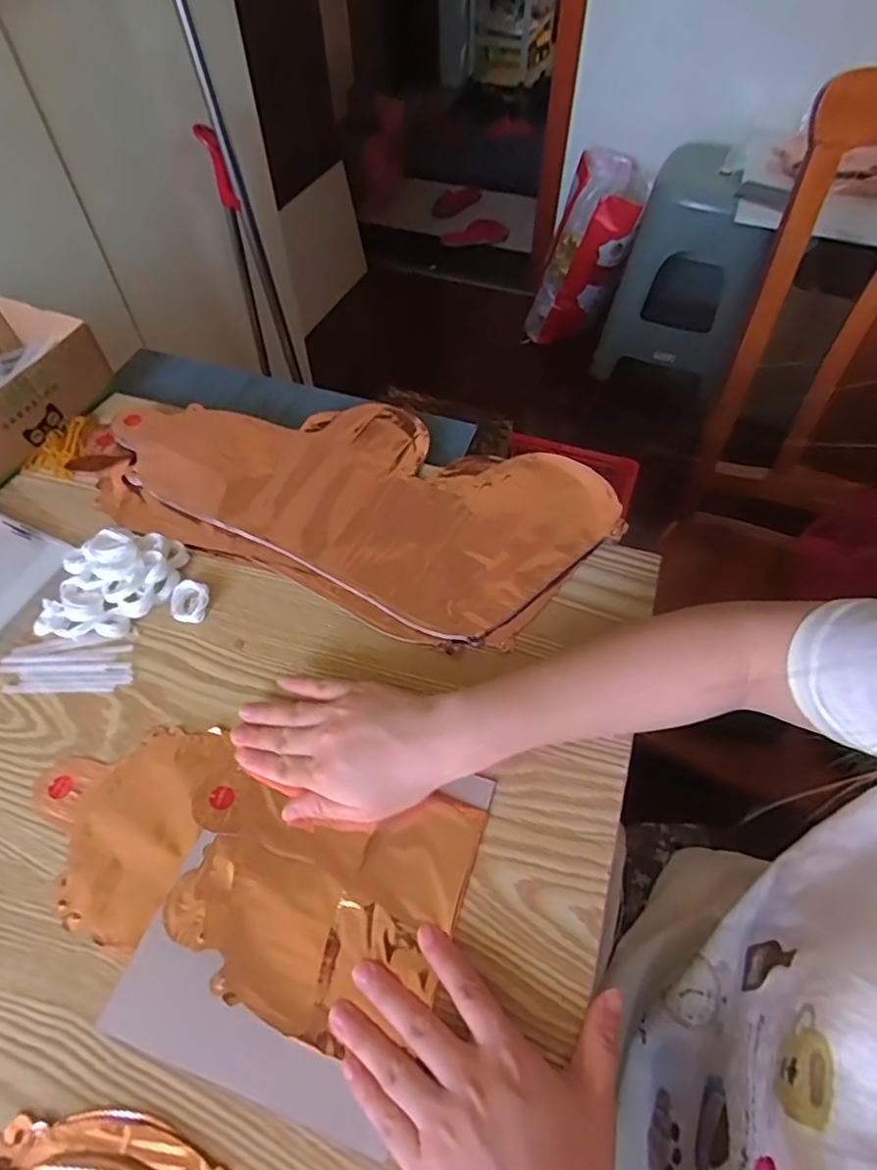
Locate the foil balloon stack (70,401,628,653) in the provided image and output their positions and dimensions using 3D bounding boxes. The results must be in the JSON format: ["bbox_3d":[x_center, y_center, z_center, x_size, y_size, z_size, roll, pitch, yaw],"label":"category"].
[{"bbox_3d":[-0.079,-0.084,0.529,0.428,0.017,0.211,20,59,13],"label":"foil balloon stack"}]

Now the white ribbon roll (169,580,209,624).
[{"bbox_3d":[-0.191,0.012,0.468,0.027,0.012,0.031,-2,56,-1],"label":"white ribbon roll"}]

